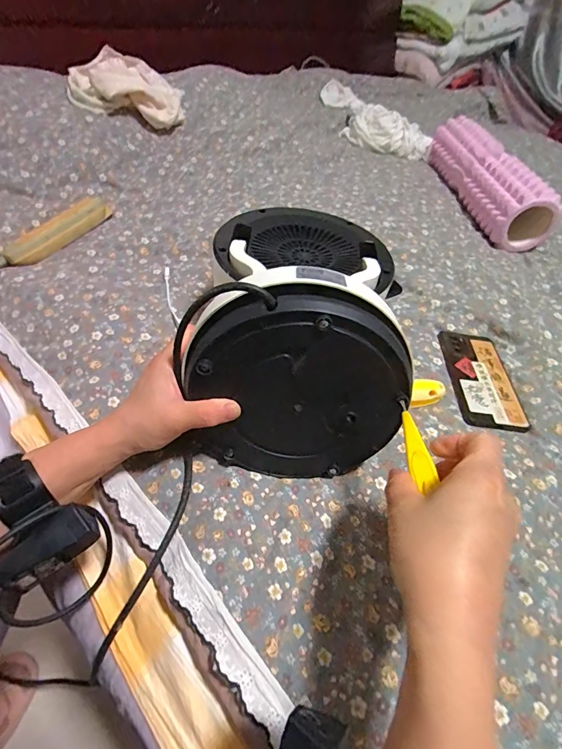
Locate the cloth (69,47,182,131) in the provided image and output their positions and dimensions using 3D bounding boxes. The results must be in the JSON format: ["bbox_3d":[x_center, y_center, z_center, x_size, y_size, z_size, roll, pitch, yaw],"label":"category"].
[{"bbox_3d":[-0.298,-0.545,0.758,0.197,0.099,0.088,-12,50,-19],"label":"cloth"}]

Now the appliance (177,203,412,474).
[{"bbox_3d":[0.020,-0.073,0.428,0.185,0.176,0.297,7,48,-1],"label":"appliance"}]

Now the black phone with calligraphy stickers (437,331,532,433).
[{"bbox_3d":[0.259,0.005,0.511,0.081,0.013,0.163,8,46,-2],"label":"black phone with calligraphy stickers"}]

